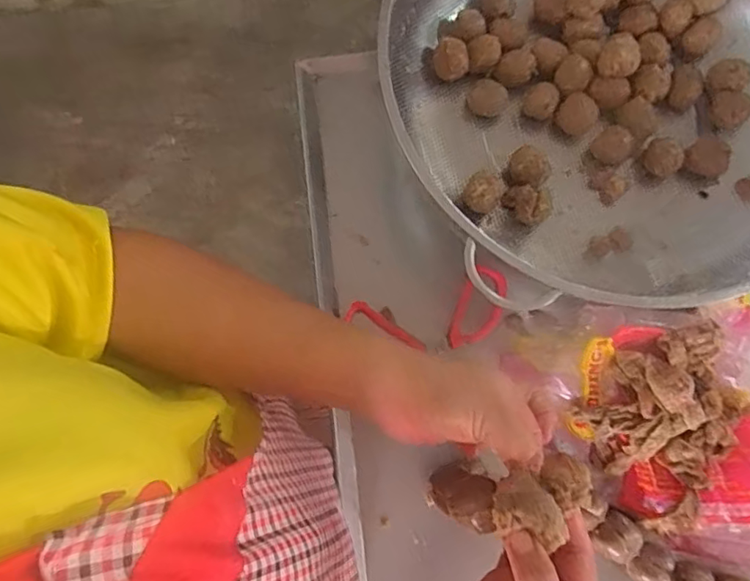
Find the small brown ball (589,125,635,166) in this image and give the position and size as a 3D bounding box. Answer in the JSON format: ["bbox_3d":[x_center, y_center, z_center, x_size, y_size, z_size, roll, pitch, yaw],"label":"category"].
[{"bbox_3d":[0.221,-0.134,0.504,0.029,0.026,0.032,-44,79,-9],"label":"small brown ball"}]

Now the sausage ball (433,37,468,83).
[{"bbox_3d":[0.072,-0.221,0.517,0.031,0.034,0.031,0,76,1],"label":"sausage ball"}]

